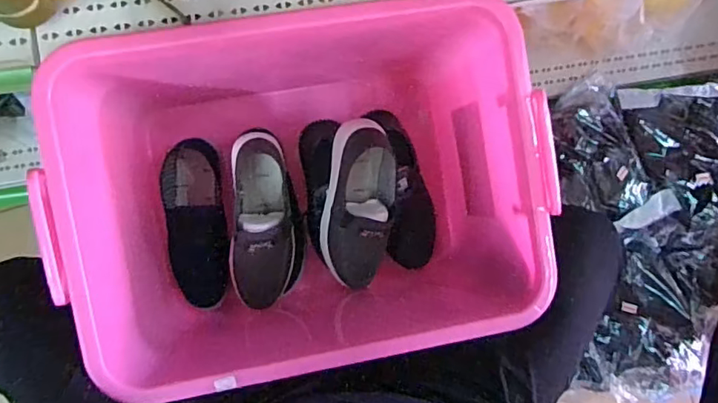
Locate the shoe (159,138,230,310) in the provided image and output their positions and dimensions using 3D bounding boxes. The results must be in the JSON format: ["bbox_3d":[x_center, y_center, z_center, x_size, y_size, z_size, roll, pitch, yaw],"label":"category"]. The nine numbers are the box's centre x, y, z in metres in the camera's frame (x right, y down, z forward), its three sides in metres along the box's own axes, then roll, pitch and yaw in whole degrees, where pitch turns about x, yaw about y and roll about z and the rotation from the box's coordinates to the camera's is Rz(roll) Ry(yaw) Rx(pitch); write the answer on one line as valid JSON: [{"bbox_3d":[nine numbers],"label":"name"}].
[{"bbox_3d":[-0.250,0.035,0.831,0.087,0.054,0.251,-5,87,-6],"label":"shoe"}]

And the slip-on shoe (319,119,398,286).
[{"bbox_3d":[0.000,0.012,0.778,0.098,0.080,0.250,2,108,-6],"label":"slip-on shoe"}]

